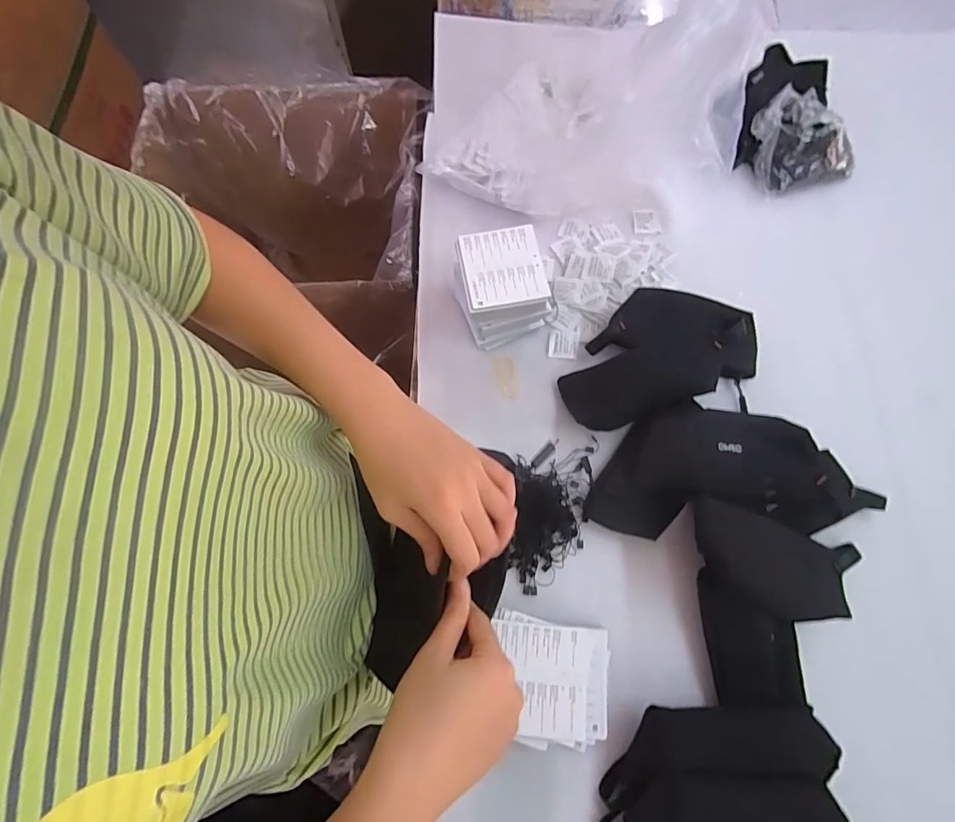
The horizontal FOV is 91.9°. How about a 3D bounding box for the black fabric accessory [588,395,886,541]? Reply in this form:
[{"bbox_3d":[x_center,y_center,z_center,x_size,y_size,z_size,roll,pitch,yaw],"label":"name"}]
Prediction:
[{"bbox_3d":[0.264,0.068,0.526,0.272,0.061,0.141,-5,73,13],"label":"black fabric accessory"}]

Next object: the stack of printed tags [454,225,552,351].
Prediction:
[{"bbox_3d":[0.028,-0.155,0.580,0.099,0.099,0.109,-16,73,-5],"label":"stack of printed tags"}]

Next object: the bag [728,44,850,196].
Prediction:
[{"bbox_3d":[0.477,-0.424,0.667,0.185,0.102,0.193,16,73,5],"label":"bag"}]

